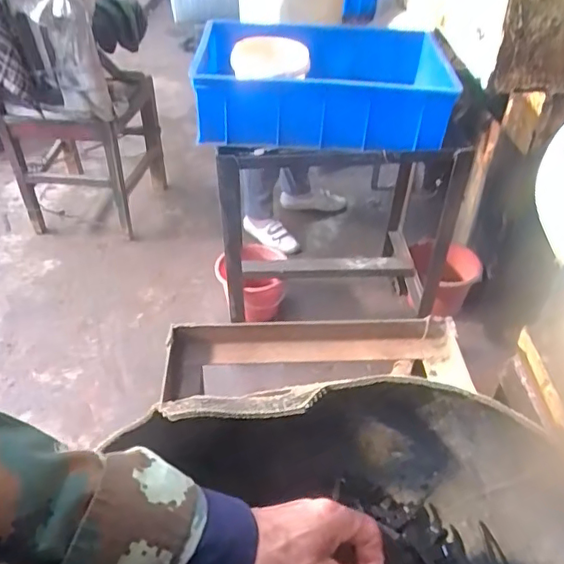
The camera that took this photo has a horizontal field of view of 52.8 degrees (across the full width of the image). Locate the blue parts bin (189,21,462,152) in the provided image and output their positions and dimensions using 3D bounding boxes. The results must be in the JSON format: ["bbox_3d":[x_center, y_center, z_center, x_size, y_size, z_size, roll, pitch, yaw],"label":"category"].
[{"bbox_3d":[0.085,-0.409,1.182,0.492,0.157,0.305,-1,39,-1],"label":"blue parts bin"}]

